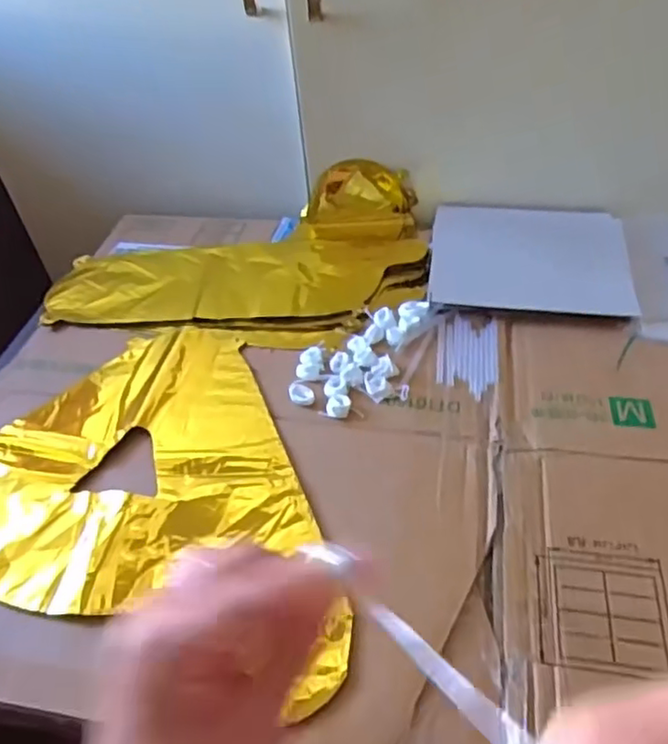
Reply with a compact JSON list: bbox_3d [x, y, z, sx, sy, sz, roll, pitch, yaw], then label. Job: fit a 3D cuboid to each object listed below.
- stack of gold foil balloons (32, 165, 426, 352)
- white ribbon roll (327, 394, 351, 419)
[{"bbox_3d":[-0.100,-0.135,0.696,0.400,0.073,0.257,7,47,12],"label":"stack of gold foil balloons"},{"bbox_3d":[0.004,0.028,0.540,0.020,0.008,0.021,-3,46,3],"label":"white ribbon roll"}]

